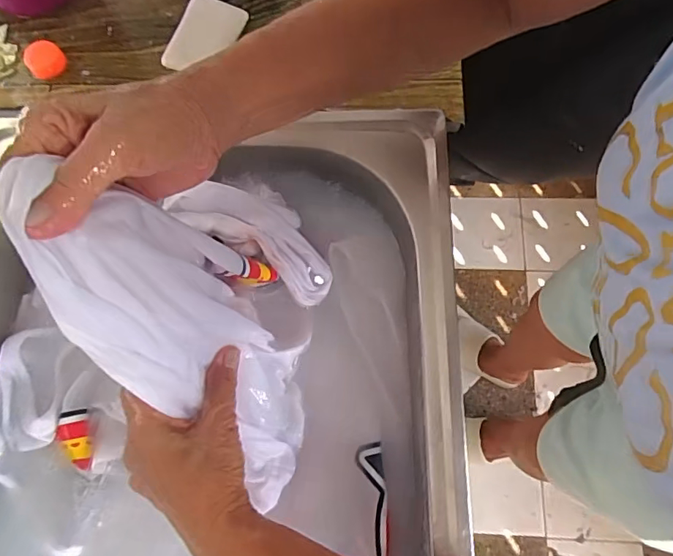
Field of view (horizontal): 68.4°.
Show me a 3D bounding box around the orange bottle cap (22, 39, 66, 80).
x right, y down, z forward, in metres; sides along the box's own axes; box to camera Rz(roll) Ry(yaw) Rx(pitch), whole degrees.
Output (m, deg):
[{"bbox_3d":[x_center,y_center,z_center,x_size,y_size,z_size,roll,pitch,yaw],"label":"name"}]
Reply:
[{"bbox_3d":[-0.254,-0.191,0.432,0.032,0.016,0.029,-42,77,-10],"label":"orange bottle cap"}]

